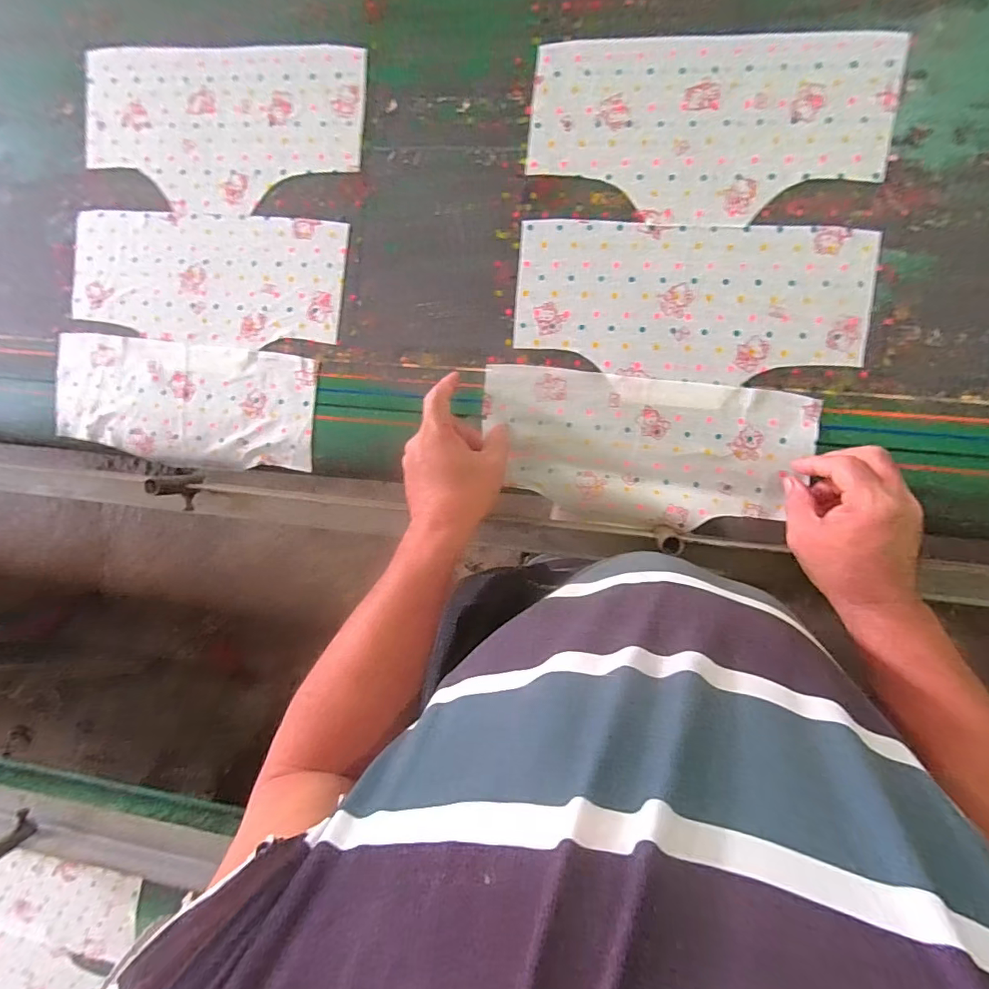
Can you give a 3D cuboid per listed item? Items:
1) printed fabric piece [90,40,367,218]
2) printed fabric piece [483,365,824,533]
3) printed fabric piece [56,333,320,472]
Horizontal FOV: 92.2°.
[{"bbox_3d":[-0.300,-0.395,0.513,0.323,0.004,0.171,9,94,8],"label":"printed fabric piece"},{"bbox_3d":[0.142,-0.042,0.471,0.309,0.016,0.146,6,94,8],"label":"printed fabric piece"},{"bbox_3d":[-0.357,-0.103,0.546,0.321,0.016,0.133,8,94,8],"label":"printed fabric piece"}]

